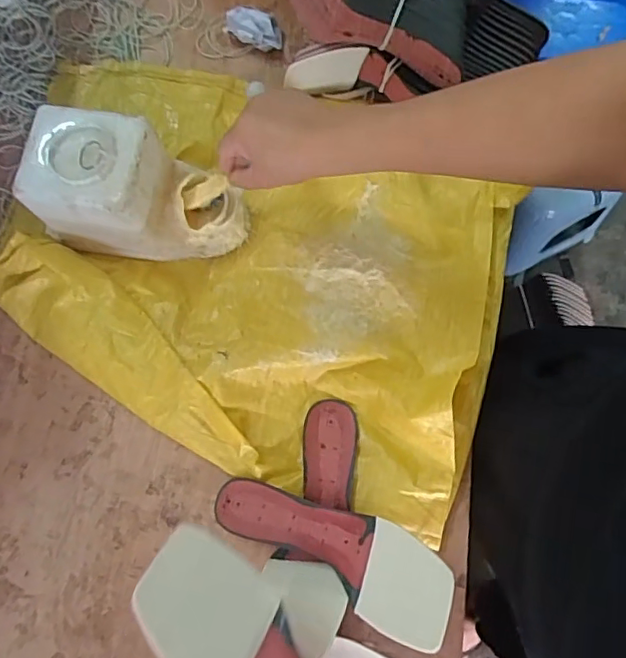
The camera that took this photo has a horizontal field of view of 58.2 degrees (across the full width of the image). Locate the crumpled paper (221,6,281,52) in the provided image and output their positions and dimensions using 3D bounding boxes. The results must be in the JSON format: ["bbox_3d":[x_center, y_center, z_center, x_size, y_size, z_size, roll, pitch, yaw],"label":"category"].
[{"bbox_3d":[-0.073,-0.368,0.690,0.073,0.035,0.034,28,78,7],"label":"crumpled paper"}]

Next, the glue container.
[{"bbox_3d":[-0.174,-0.140,0.589,0.203,0.123,0.109,7,76,2],"label":"glue container"}]

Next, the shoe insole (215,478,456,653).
[{"bbox_3d":[0.014,0.204,0.528,0.241,0.049,0.084,19,76,24],"label":"shoe insole"}]

